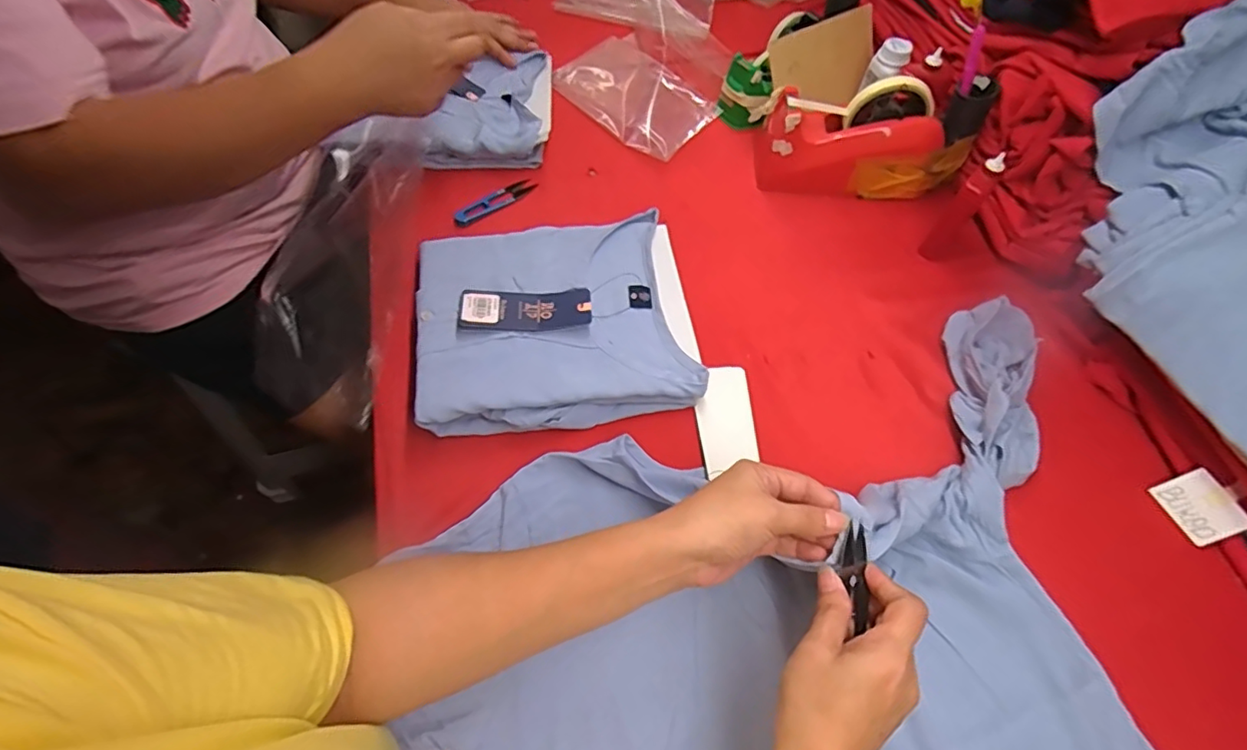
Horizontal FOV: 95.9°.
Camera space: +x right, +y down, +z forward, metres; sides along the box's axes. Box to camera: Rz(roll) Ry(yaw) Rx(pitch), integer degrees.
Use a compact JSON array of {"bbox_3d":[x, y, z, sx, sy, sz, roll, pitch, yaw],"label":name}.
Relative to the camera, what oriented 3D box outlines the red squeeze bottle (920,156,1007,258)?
[{"bbox_3d":[0.345,-0.166,0.579,0.022,0.126,0.031,40,68,18],"label":"red squeeze bottle"}]

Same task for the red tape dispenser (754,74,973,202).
[{"bbox_3d":[0.268,-0.259,0.623,0.223,0.111,0.069,8,61,3],"label":"red tape dispenser"}]

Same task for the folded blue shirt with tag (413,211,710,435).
[{"bbox_3d":[-0.070,-0.058,0.540,0.244,0.038,0.218,-10,63,-6],"label":"folded blue shirt with tag"}]

